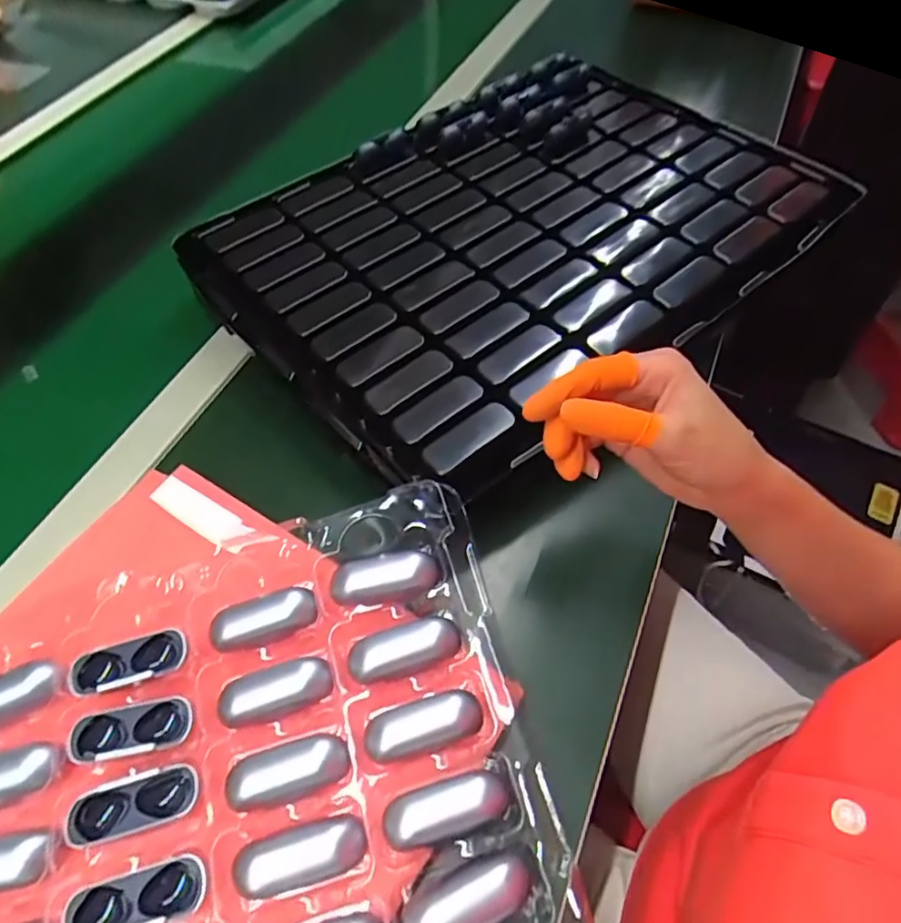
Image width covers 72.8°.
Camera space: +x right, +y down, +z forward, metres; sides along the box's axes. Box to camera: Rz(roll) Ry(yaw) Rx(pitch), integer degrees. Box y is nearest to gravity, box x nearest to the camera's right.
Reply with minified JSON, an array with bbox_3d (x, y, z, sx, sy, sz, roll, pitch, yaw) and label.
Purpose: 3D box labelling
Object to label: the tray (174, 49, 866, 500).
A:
[{"bbox_3d":[0.061,-0.196,0.514,0.485,0.057,0.347,-34,63,-19],"label":"tray"}]

